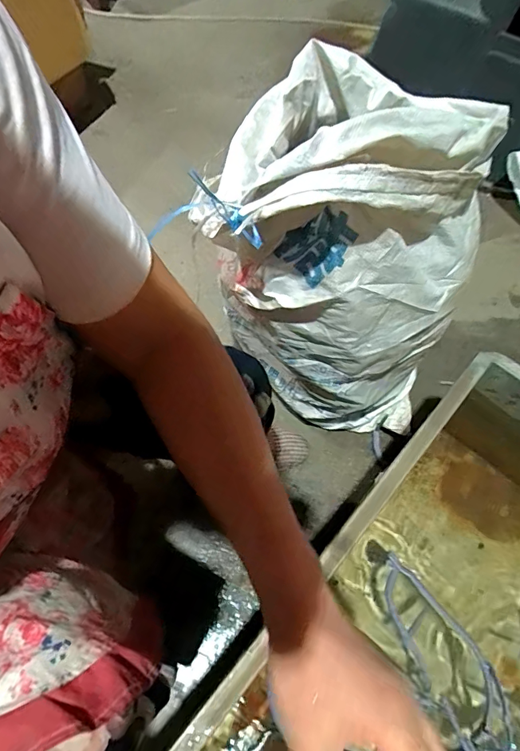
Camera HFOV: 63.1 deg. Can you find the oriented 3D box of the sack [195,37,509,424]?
[{"bbox_3d":[0.105,-0.182,0.621,0.330,0.503,0.371,1,63,-3],"label":"sack"}]

